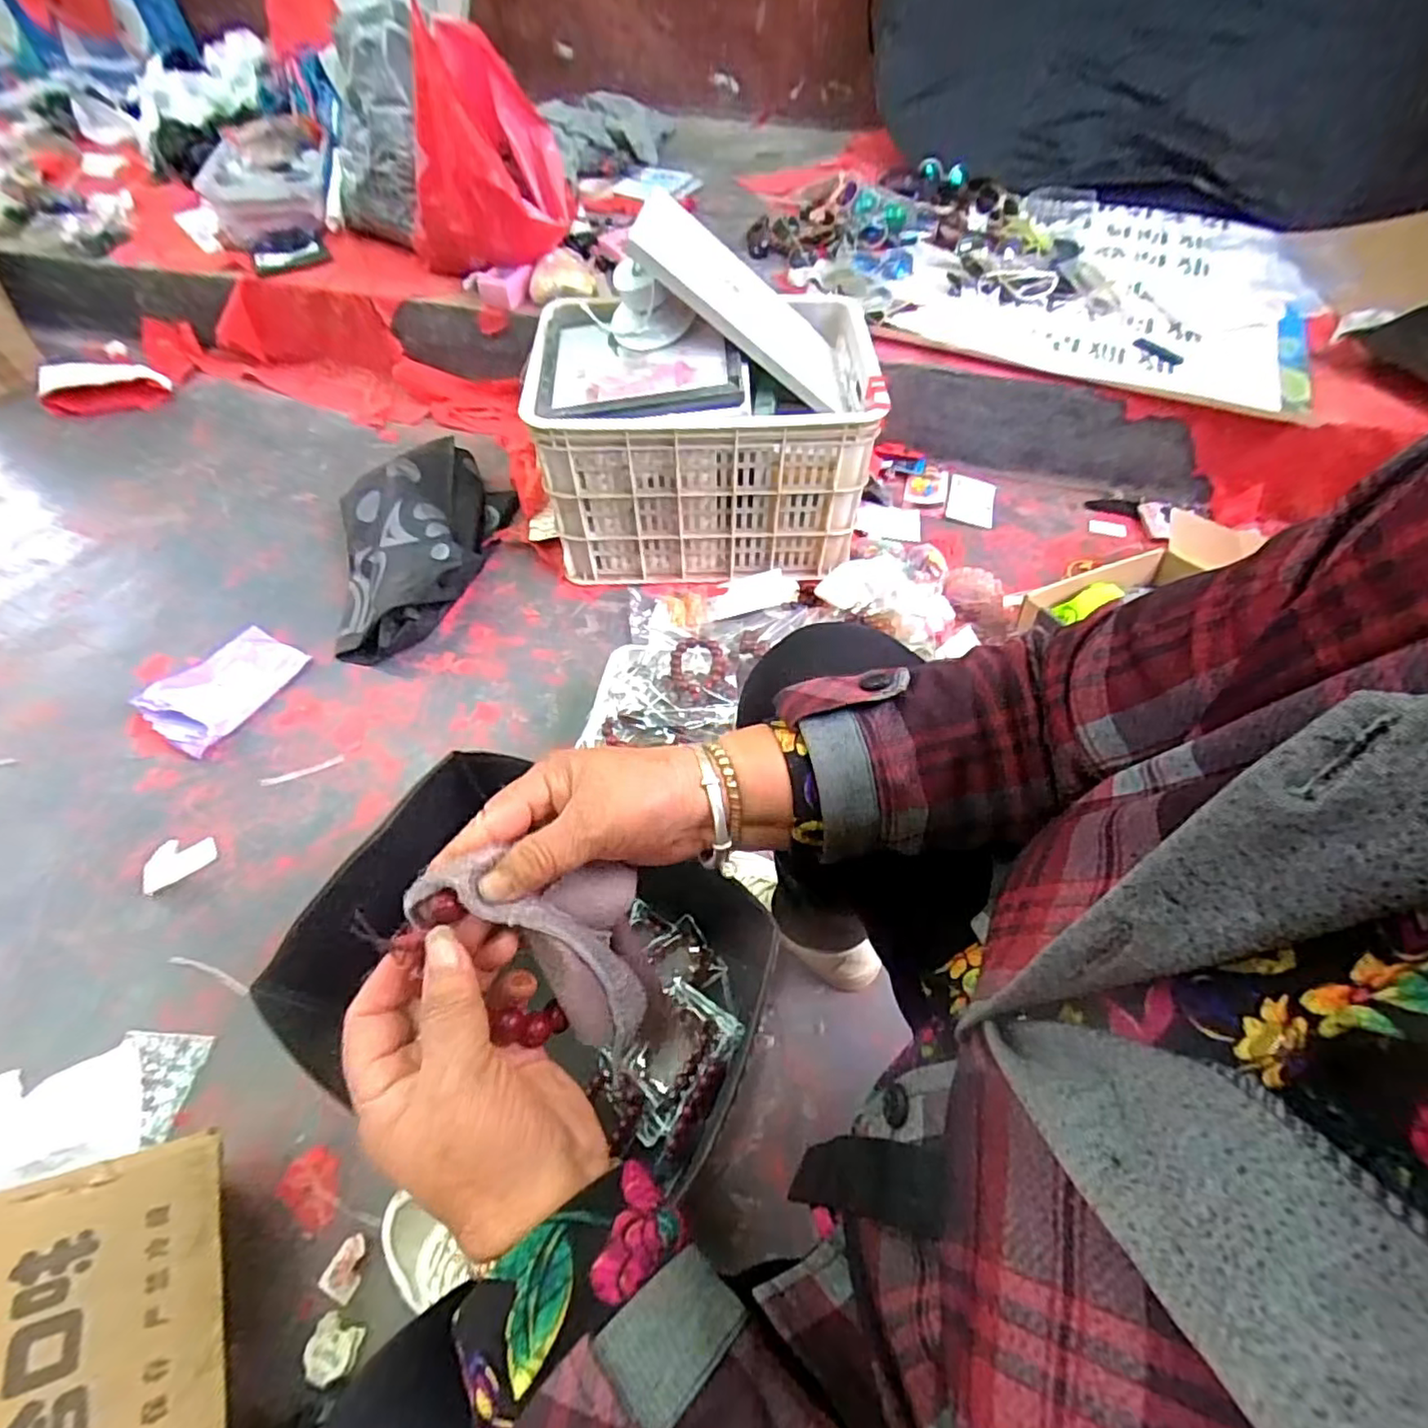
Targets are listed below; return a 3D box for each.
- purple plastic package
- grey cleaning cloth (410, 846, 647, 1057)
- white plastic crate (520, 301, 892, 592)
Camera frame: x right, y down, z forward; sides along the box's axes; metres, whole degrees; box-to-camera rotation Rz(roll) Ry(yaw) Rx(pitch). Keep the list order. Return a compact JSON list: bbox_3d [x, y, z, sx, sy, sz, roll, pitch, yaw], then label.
[{"bbox_3d":[-0.741,-0.048,0.988,0.144,0.041,0.208,26,59,17],"label":"purple plastic package"},{"bbox_3d":[-0.072,0.100,0.310,0.031,0.129,0.070,-17,39,47],"label":"grey cleaning cloth"},{"bbox_3d":[-0.010,-0.447,1.081,0.492,0.325,0.353,1,55,1],"label":"white plastic crate"}]

